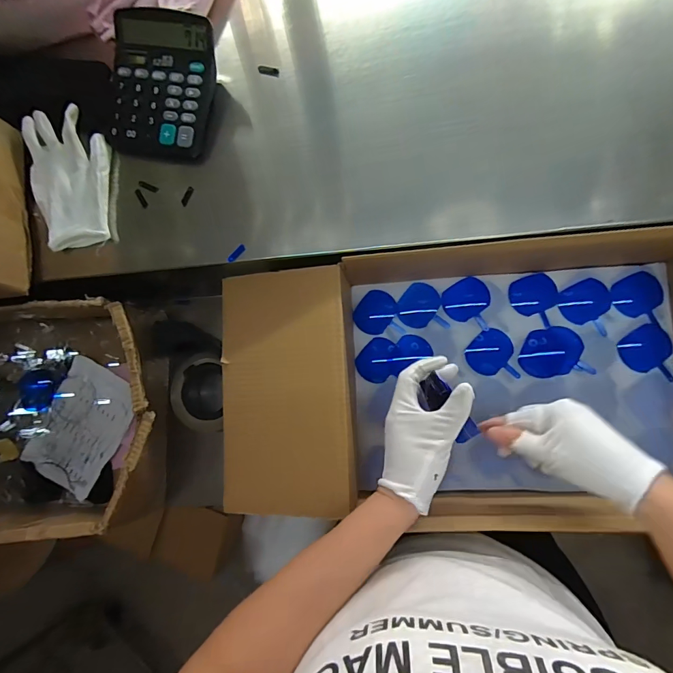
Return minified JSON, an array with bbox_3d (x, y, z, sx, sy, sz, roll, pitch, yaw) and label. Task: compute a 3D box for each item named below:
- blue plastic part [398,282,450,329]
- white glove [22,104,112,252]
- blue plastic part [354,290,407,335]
[{"bbox_3d":[0.112,-0.038,0.529,0.055,0.013,0.063,-14,83,6],"label":"blue plastic part"},{"bbox_3d":[-0.311,-0.186,0.464,0.092,0.032,0.155,-12,83,6],"label":"white glove"},{"bbox_3d":[0.055,-0.032,0.538,0.060,0.012,0.058,-6,84,7],"label":"blue plastic part"}]

